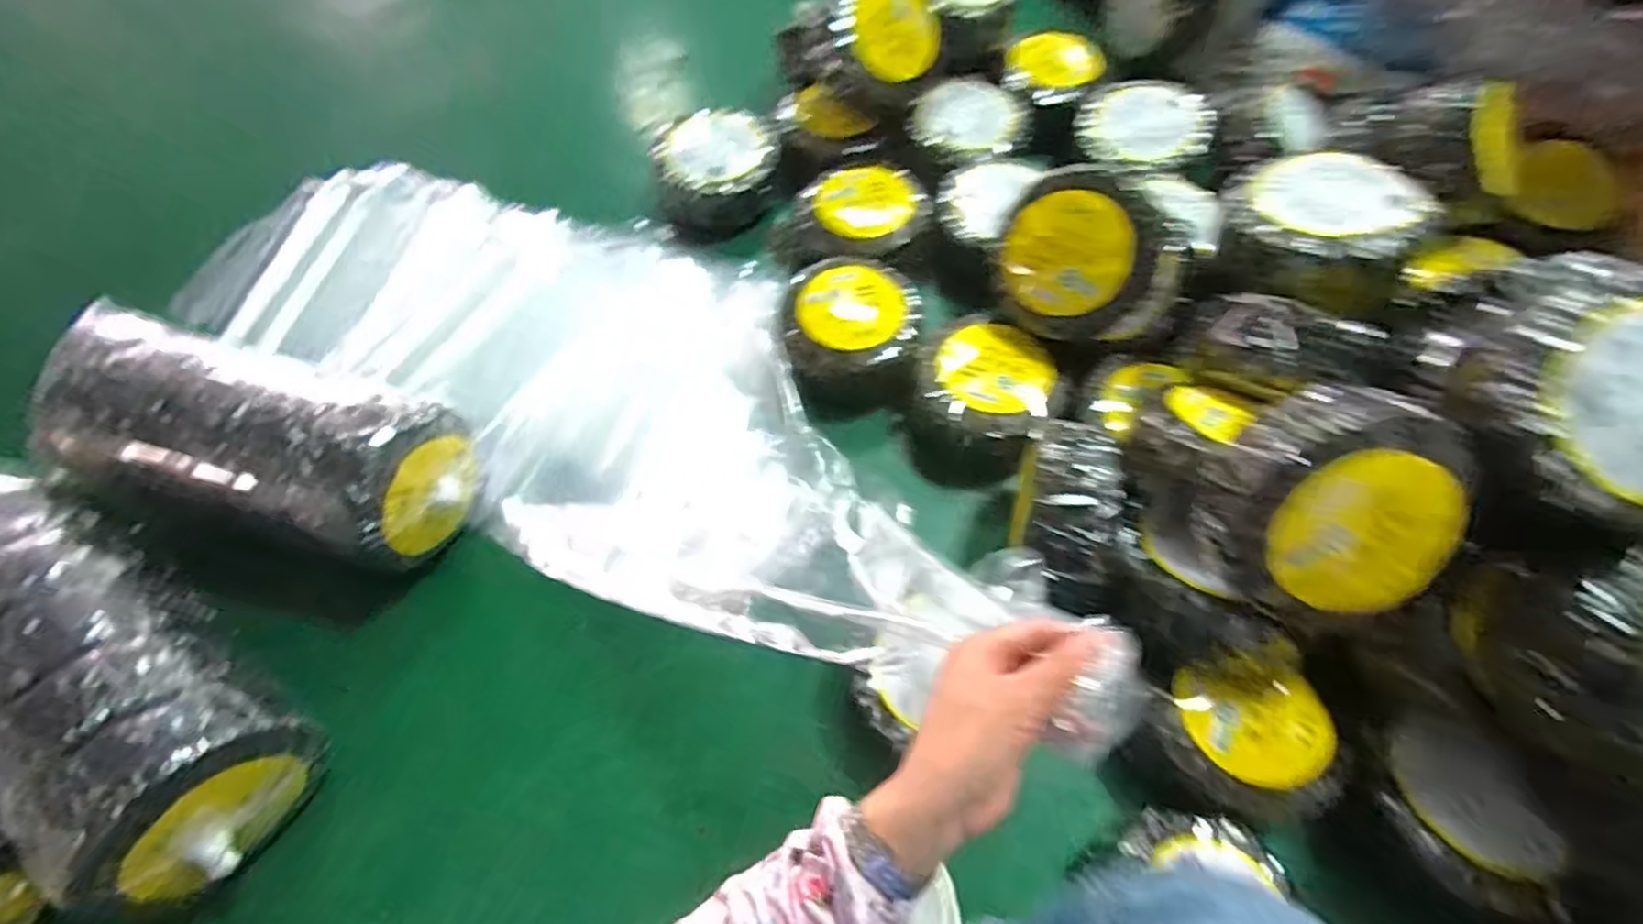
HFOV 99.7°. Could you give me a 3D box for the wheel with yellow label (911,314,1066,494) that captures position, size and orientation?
[{"bbox_3d":[0.205,-0.080,0.924,0.188,0.092,0.215,33,67,17],"label":"wheel with yellow label"}]

